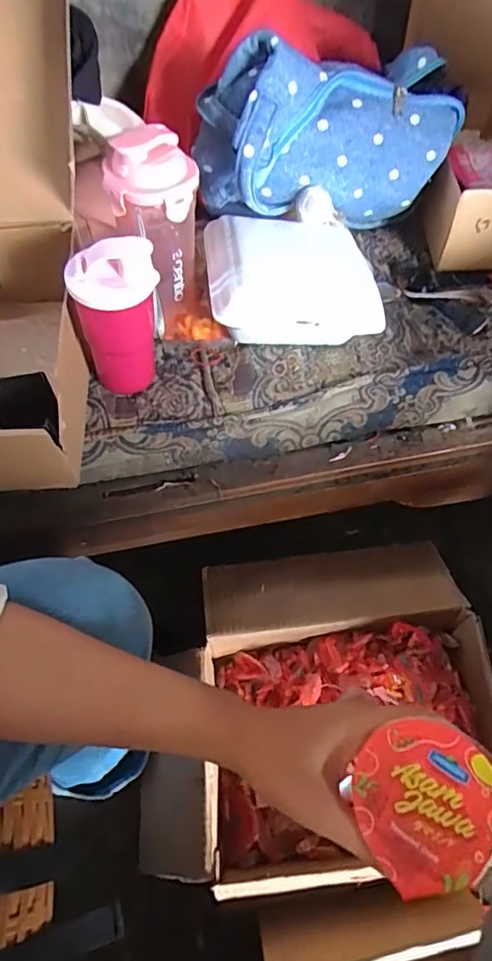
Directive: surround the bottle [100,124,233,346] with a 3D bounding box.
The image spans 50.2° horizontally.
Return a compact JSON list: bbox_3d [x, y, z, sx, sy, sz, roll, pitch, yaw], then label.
[{"bbox_3d":[-0.079,-0.237,0.532,0.090,0.188,0.095,-18,61,-10],"label":"bottle"}]

